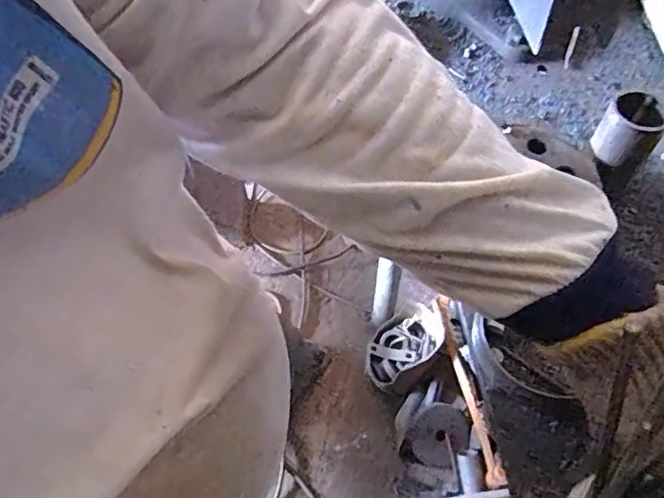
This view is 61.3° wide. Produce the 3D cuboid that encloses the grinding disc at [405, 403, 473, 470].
[{"bbox_3d":[0.220,0.383,1.155,0.120,0.005,0.123,-11,64,23],"label":"grinding disc"}]

